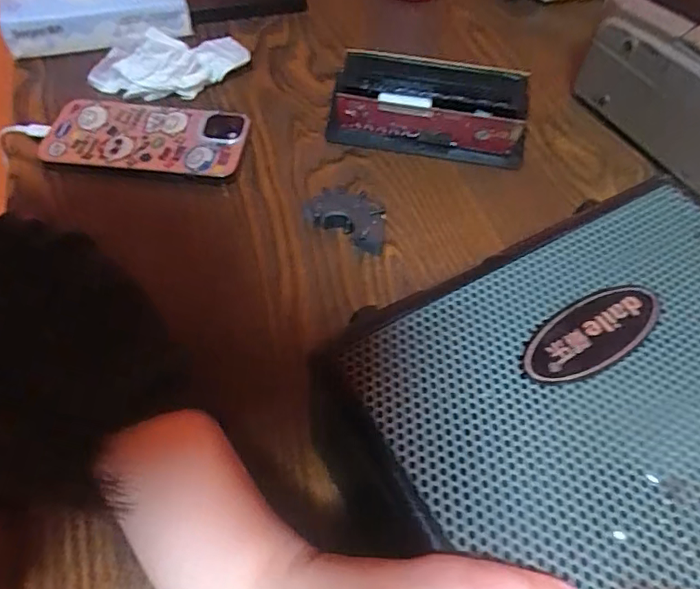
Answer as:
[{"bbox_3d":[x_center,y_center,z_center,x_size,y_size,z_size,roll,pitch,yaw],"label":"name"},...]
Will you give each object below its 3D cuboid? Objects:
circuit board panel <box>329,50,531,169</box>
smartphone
[{"bbox_3d":[0.060,-0.139,0.411,0.151,0.073,0.047,9,55,5],"label":"circuit board panel"},{"bbox_3d":[-0.154,-0.118,0.402,0.144,0.011,0.073,7,59,6],"label":"smartphone"}]

